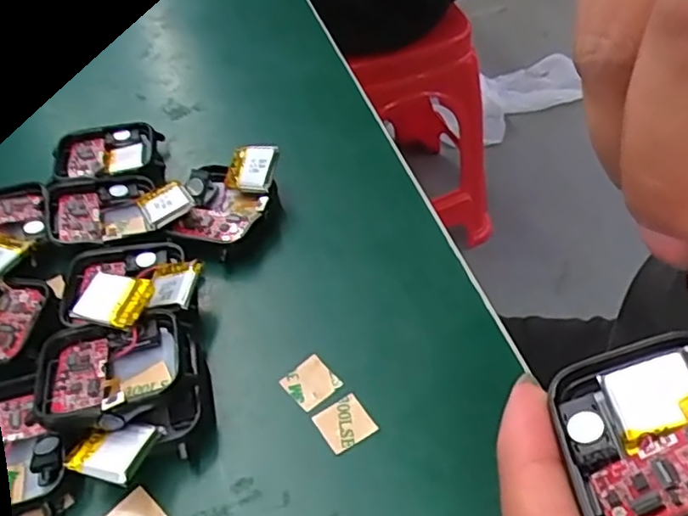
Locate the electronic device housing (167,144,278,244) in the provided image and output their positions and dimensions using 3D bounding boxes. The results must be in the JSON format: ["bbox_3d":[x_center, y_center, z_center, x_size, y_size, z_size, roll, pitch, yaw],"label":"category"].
[{"bbox_3d":[-0.047,-0.025,0.252,0.037,0.024,0.044,3,48,7],"label":"electronic device housing"}]

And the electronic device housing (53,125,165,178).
[{"bbox_3d":[-0.107,-0.044,0.281,0.044,0.013,0.036,-2,47,2],"label":"electronic device housing"}]

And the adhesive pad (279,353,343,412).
[{"bbox_3d":[-0.011,0.041,0.205,0.015,0.004,0.015,-35,57,-21],"label":"adhesive pad"}]

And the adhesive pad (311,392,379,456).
[{"bbox_3d":[0.000,0.050,0.194,0.015,0.004,0.015,-26,51,-19],"label":"adhesive pad"}]

